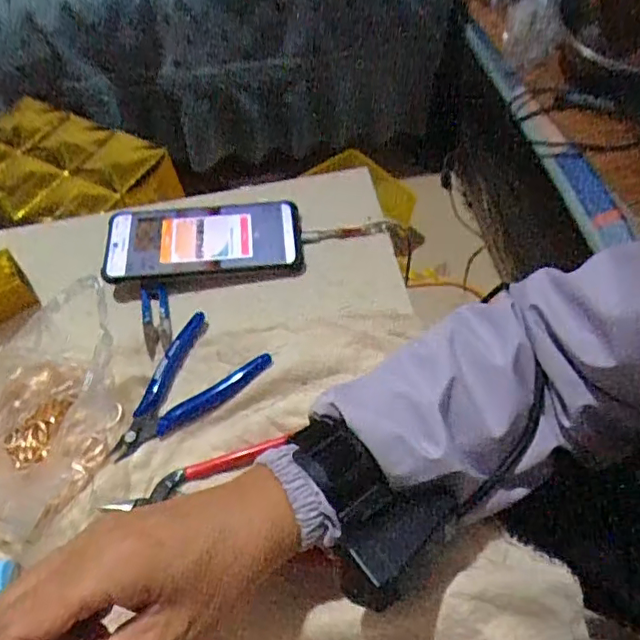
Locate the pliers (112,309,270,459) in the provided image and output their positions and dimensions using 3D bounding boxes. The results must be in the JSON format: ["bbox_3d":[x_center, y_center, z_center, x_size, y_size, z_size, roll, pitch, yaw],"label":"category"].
[{"bbox_3d":[-0.102,0.048,0.395,0.079,0.016,0.115,34,66,24],"label":"pliers"}]

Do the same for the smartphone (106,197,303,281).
[{"bbox_3d":[-0.097,-0.069,0.471,0.159,0.015,0.075,-5,56,2],"label":"smartphone"}]

